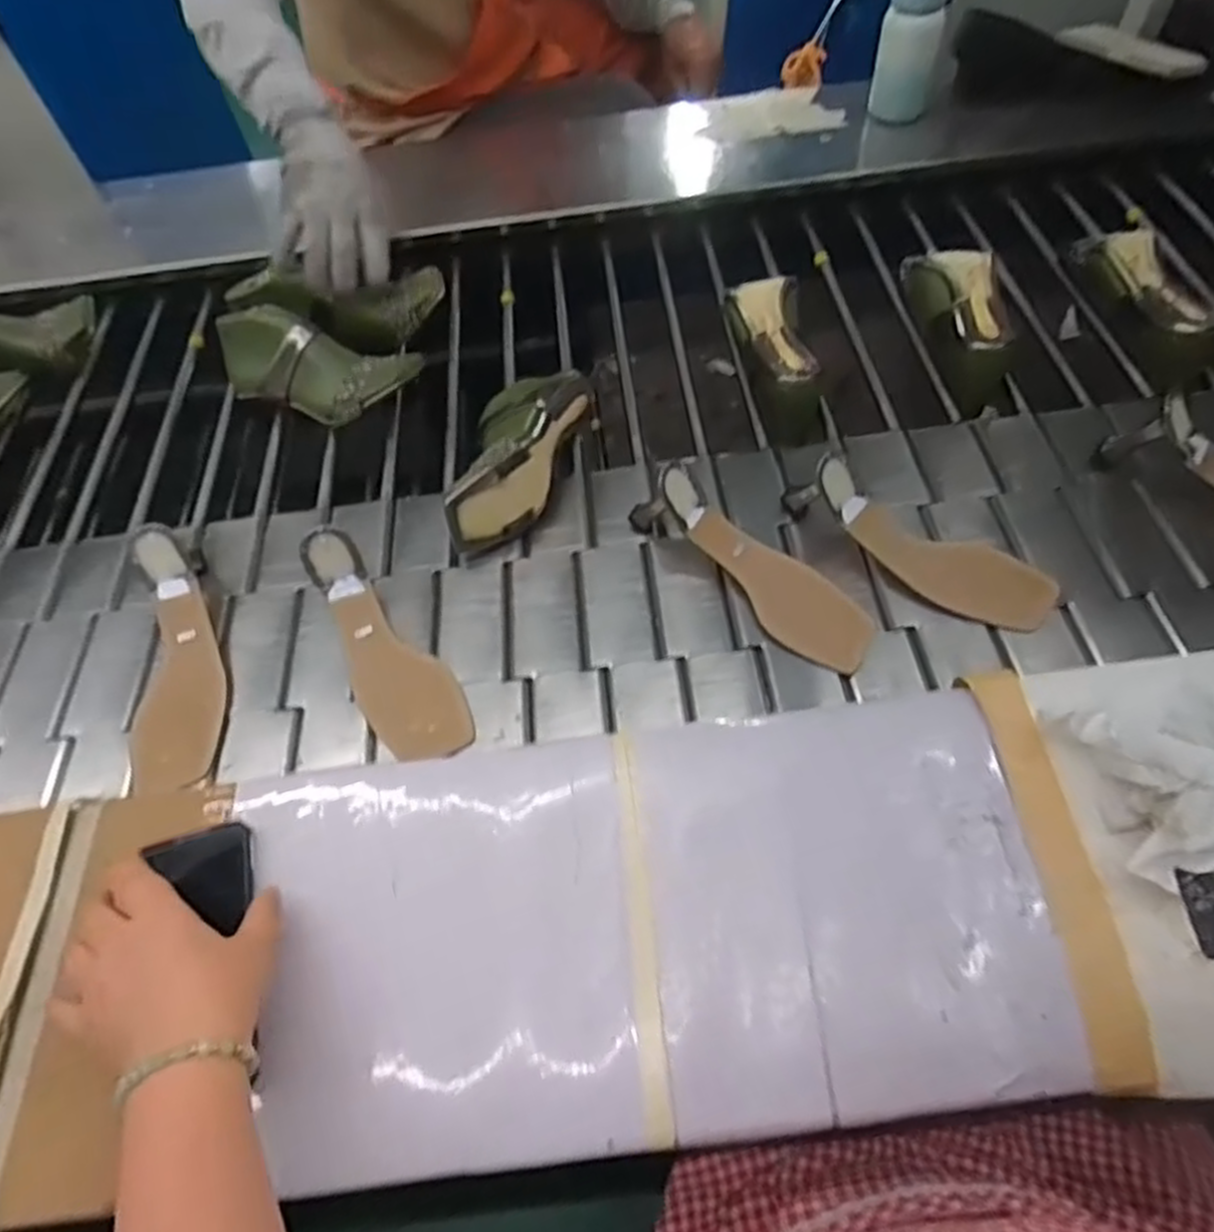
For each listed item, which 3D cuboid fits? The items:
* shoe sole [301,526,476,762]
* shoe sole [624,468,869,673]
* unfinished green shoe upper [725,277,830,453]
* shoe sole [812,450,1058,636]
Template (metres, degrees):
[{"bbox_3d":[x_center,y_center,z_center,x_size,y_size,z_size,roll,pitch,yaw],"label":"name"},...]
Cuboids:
[{"bbox_3d":[-0.187,0.027,0.653,0.075,0.052,0.219,-30,76,-14],"label":"shoe sole"},{"bbox_3d":[0.123,-0.050,0.657,0.235,0.072,0.075,37,66,24],"label":"shoe sole"},{"bbox_3d":[0.180,-0.266,0.805,0.080,0.078,0.189,-17,62,2],"label":"unfinished green shoe upper"},{"bbox_3d":[0.269,-0.057,0.650,0.210,0.074,0.067,23,60,16],"label":"shoe sole"}]

